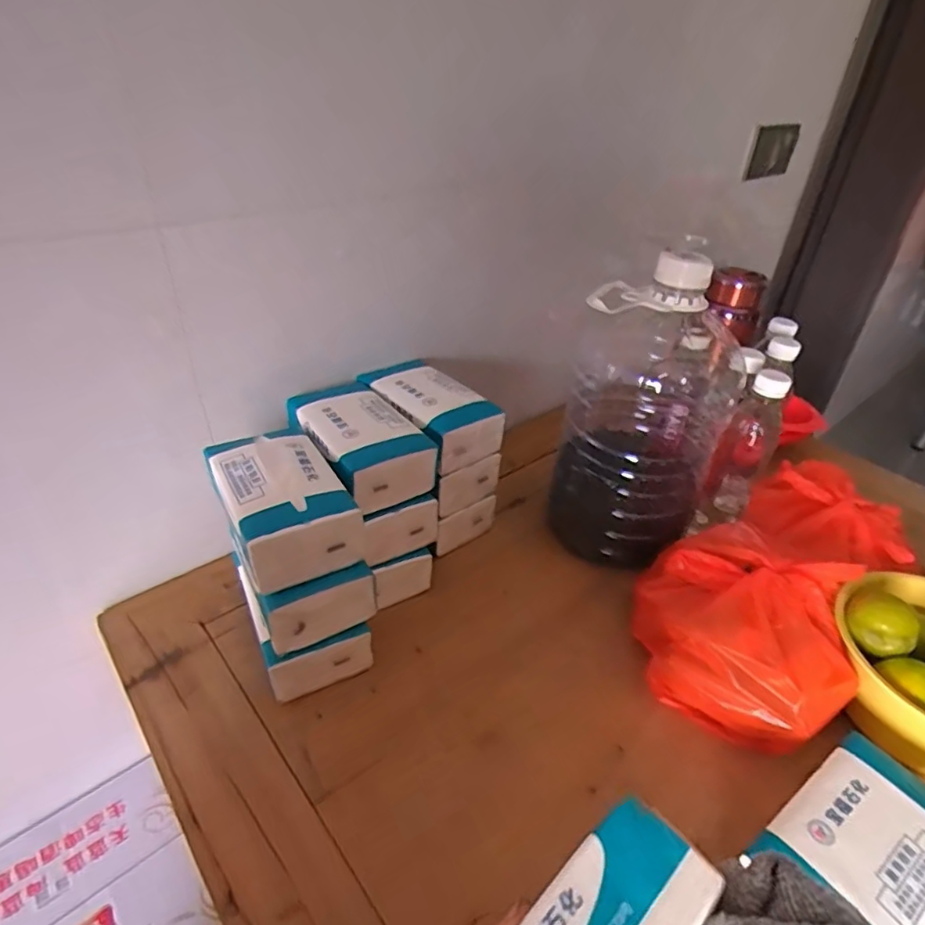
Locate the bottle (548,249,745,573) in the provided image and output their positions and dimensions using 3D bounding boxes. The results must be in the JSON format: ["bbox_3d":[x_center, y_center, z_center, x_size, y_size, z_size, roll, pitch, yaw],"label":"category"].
[{"bbox_3d":[0.206,-0.062,0.648,0.156,0.326,0.178,13,35,13],"label":"bottle"}]

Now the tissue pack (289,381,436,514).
[{"bbox_3d":[-0.107,-0.022,0.578,0.093,0.050,0.162,-21,42,-30],"label":"tissue pack"}]

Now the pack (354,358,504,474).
[{"bbox_3d":[-0.038,-0.059,0.643,0.099,0.057,0.166,-21,42,-30],"label":"pack"}]

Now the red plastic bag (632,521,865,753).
[{"bbox_3d":[0.257,0.147,0.537,0.182,0.109,0.190,22,38,24],"label":"red plastic bag"}]

